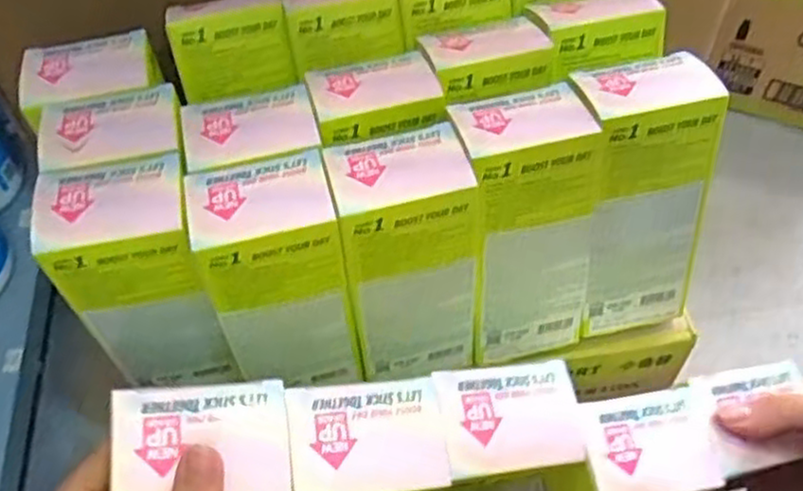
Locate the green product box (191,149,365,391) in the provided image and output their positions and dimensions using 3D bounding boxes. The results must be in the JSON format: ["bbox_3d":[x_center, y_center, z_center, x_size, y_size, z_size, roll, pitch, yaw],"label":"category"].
[{"bbox_3d":[-0.067,0.018,0.420,0.072,0.144,0.062,-11,53,-6],"label":"green product box"}]

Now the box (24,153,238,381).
[{"bbox_3d":[-0.142,0.022,0.422,0.069,0.149,0.052,-9,53,-5],"label":"box"}]

